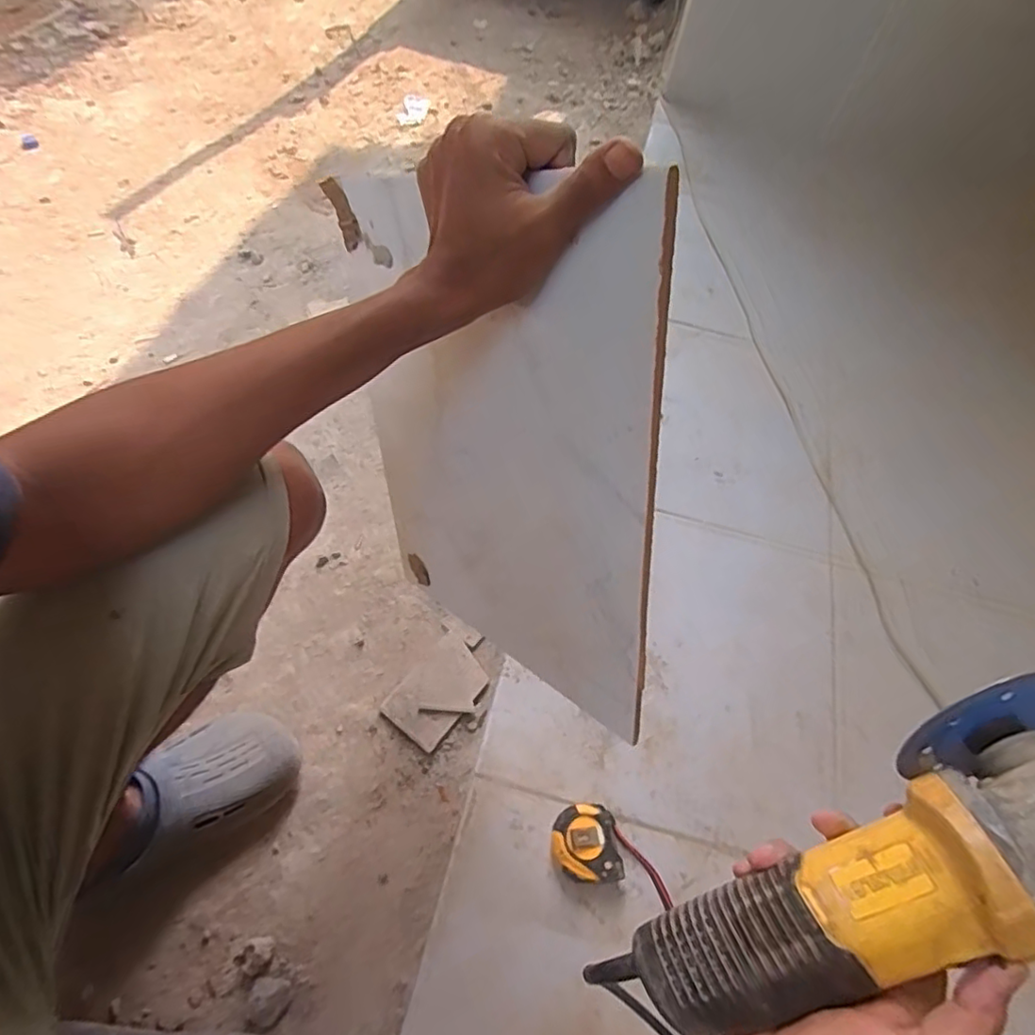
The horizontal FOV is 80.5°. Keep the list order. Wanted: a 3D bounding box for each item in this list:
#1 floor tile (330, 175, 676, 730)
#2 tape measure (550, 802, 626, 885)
[{"bbox_3d":[-0.028,-0.049,0.487,0.015,0.382,0.323,-26,38,-33],"label":"floor tile"},{"bbox_3d":[0.069,0.330,0.619,0.069,0.033,0.070,3,58,-5],"label":"tape measure"}]

